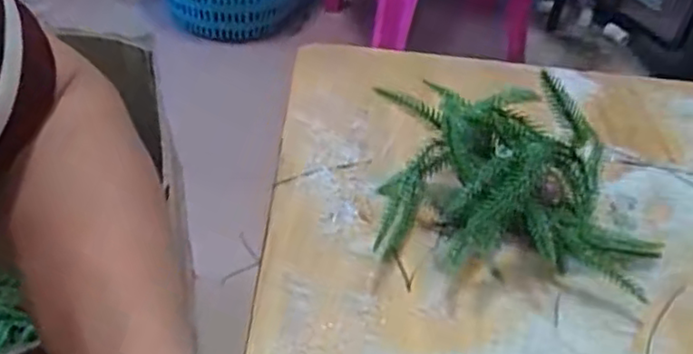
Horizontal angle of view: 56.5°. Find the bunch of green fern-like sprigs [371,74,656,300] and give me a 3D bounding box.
[{"bbox_3d":[0.103,-0.006,0.366,0.161,0.090,0.109,8,42,2],"label":"bunch of green fern-like sprigs"}]

